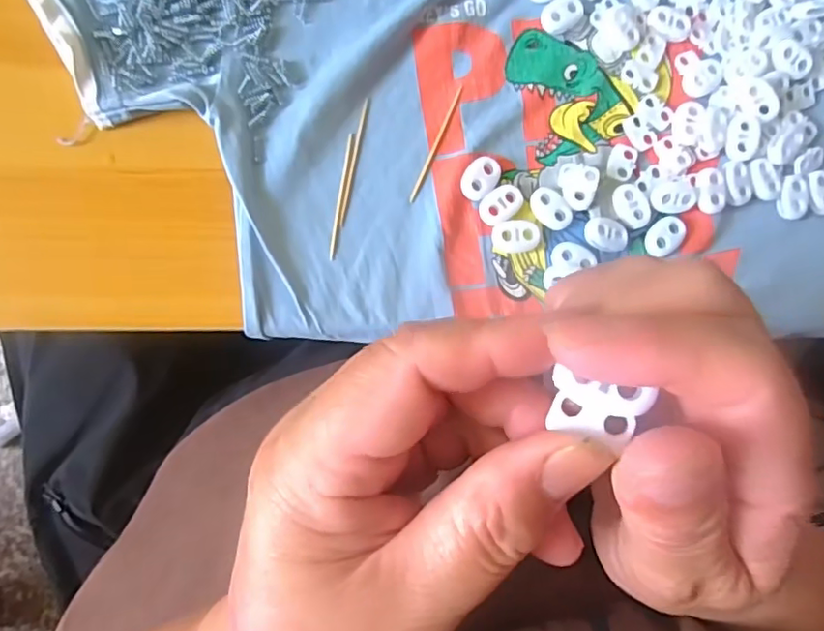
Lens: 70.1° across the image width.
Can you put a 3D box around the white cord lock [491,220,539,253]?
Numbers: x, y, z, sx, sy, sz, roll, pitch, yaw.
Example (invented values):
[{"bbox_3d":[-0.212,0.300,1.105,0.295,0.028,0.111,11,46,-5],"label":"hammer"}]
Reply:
[{"bbox_3d":[0.049,-0.037,0.276,0.022,0.004,0.015,-8,86,-7],"label":"white cord lock"}]

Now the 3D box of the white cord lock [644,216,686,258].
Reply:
[{"bbox_3d":[0.123,-0.039,0.282,0.015,0.004,0.022,41,82,-1],"label":"white cord lock"}]

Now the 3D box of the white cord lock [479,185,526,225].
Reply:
[{"bbox_3d":[0.043,-0.052,0.276,0.024,0.004,0.014,-40,90,-8],"label":"white cord lock"}]

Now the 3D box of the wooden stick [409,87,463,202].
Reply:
[{"bbox_3d":[0.012,-0.082,0.278,0.004,0.004,0.061,23,83,-4],"label":"wooden stick"}]

